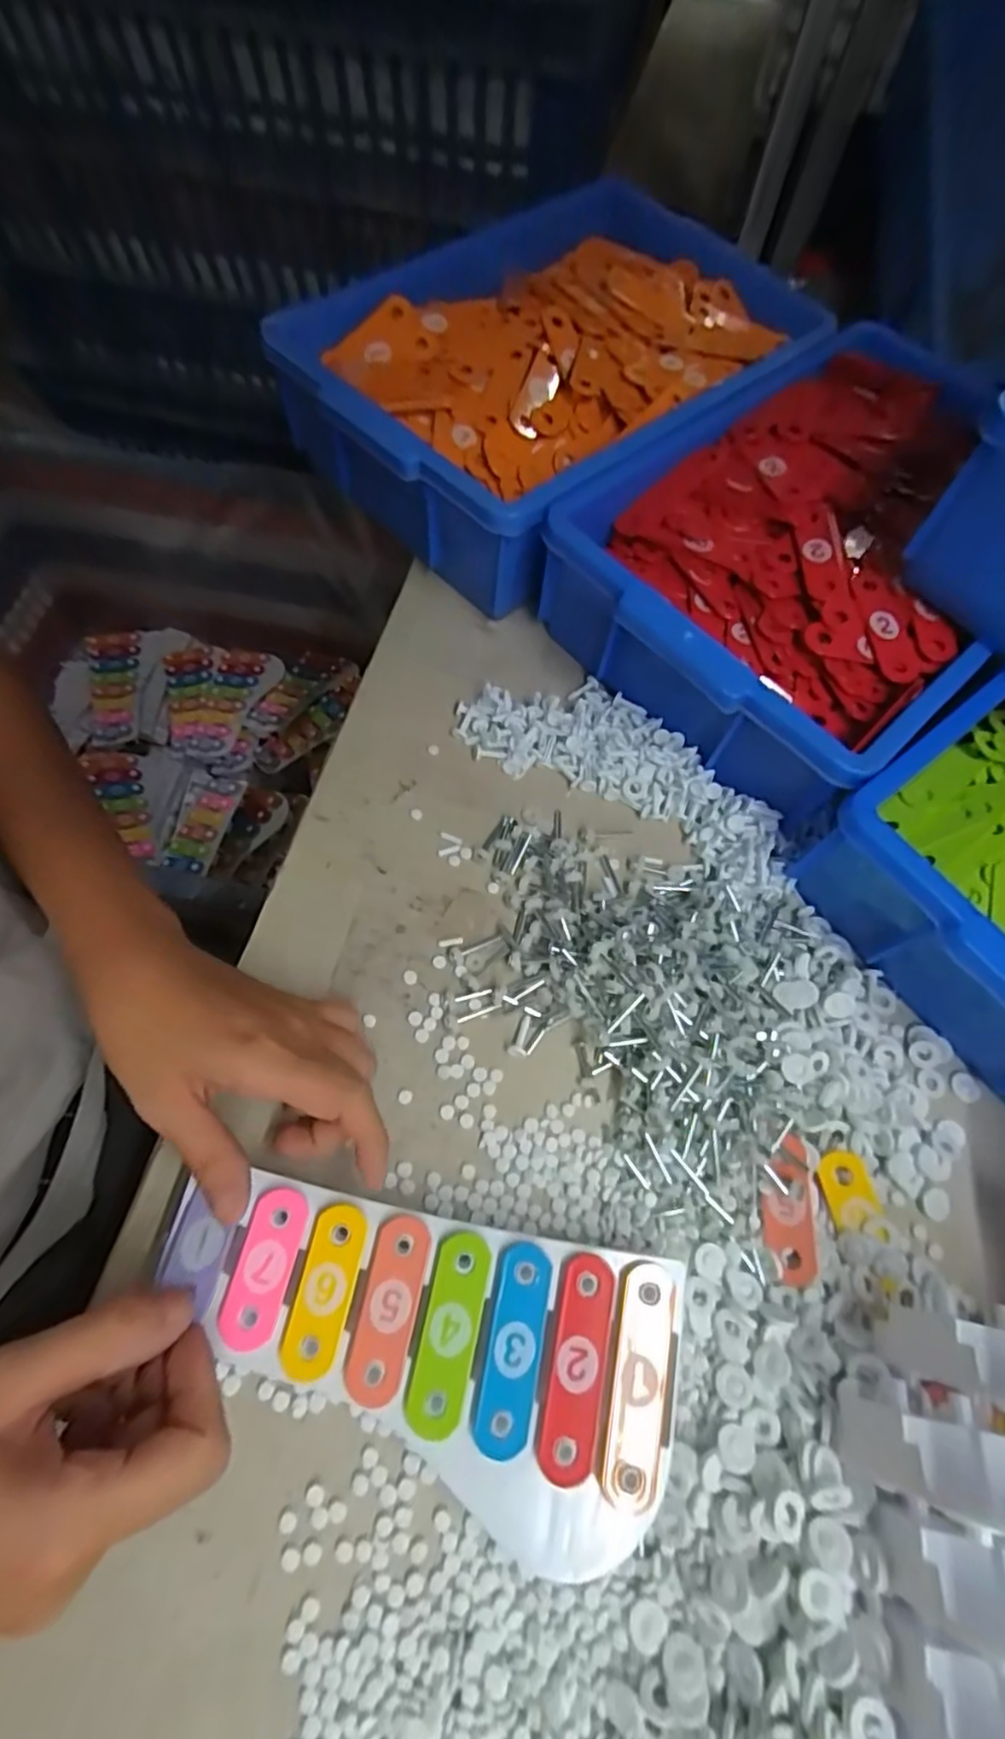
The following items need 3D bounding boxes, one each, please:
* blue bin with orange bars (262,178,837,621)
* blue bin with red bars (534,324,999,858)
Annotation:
[{"bbox_3d":[0.038,-0.377,0.498,0.364,0.090,0.247,-41,74,-18],"label":"blue bin with orange bars"},{"bbox_3d":[0.219,-0.212,0.443,0.349,0.089,0.246,-39,74,-17],"label":"blue bin with red bars"}]

